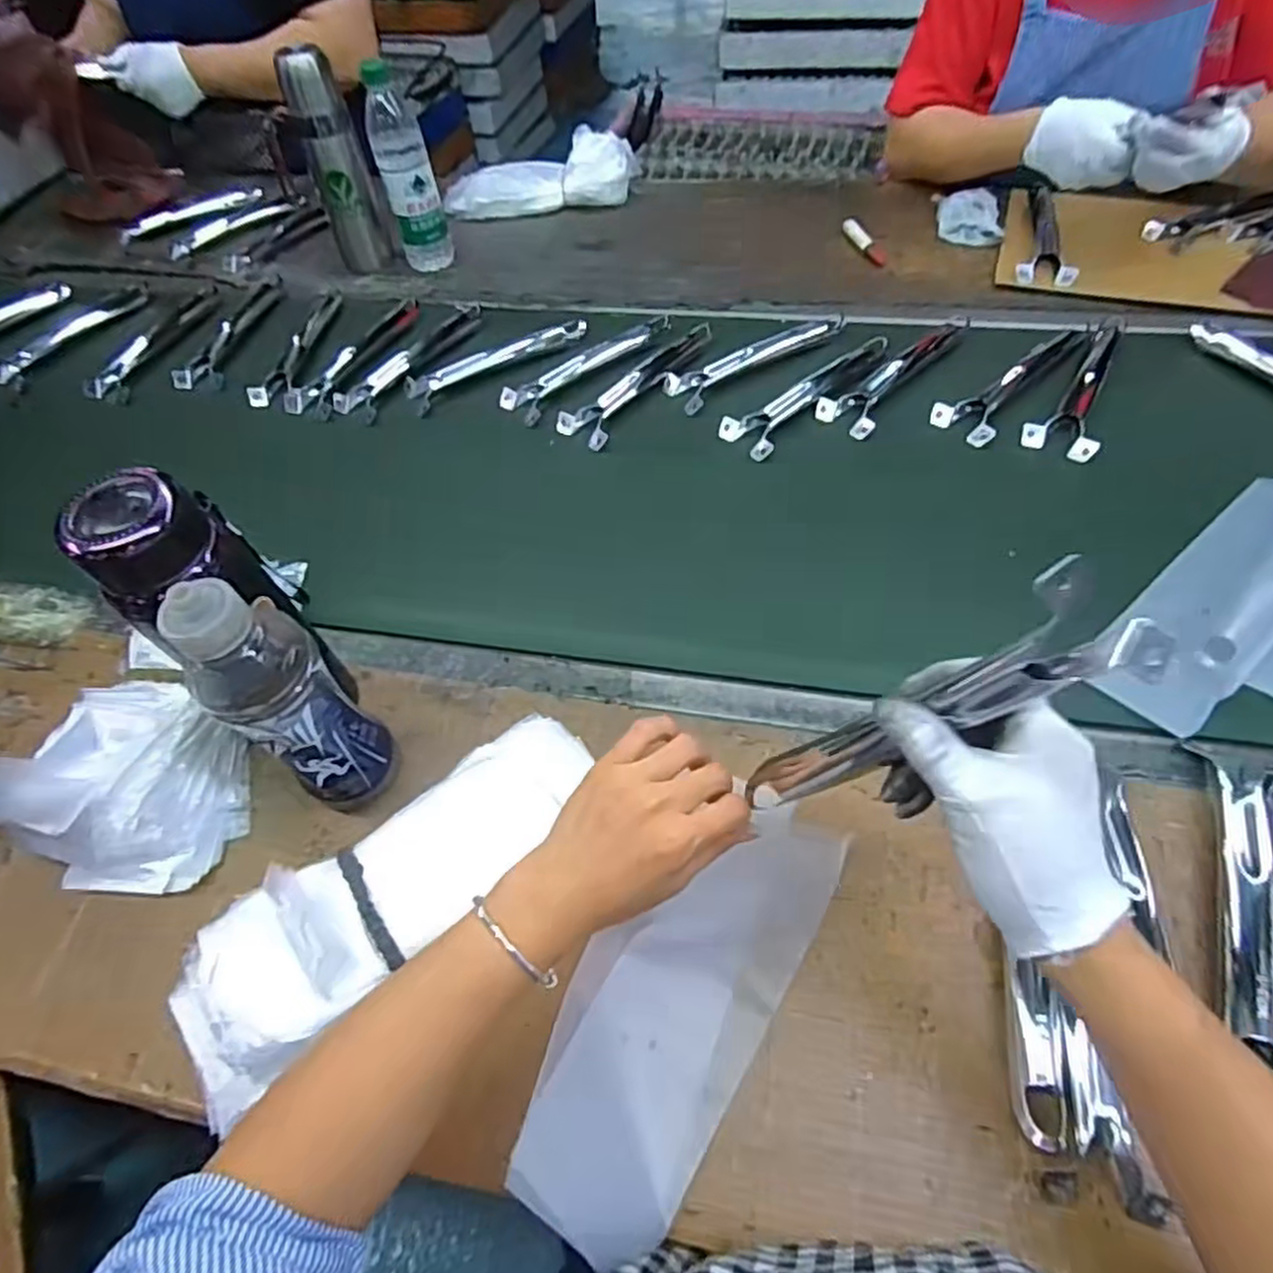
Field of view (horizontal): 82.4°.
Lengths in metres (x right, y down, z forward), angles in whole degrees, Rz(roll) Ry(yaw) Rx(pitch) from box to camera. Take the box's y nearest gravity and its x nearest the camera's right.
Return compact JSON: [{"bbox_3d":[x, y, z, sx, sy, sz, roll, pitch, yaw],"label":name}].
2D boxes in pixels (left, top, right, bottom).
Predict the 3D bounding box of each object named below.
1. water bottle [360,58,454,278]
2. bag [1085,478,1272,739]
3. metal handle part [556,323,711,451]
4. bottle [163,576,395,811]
[{"bbox_3d":[-0.285,-0.574,0.904,0.061,0.203,0.059,-19,54,-8],"label":"water bottle"},{"bbox_3d":[0.466,-0.038,0.567,0.280,0.019,0.089,-37,59,-20],"label":"bag"},{"bbox_3d":[0.002,-0.281,0.780,0.057,0.020,0.211,30,62,24],"label":"metal handle part"},{"bbox_3d":[-0.225,0.036,0.463,0.075,0.210,0.071,32,63,25],"label":"bottle"}]

